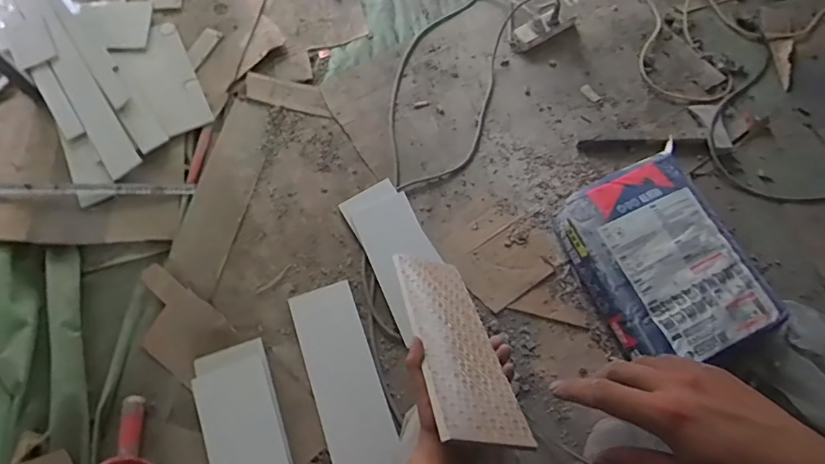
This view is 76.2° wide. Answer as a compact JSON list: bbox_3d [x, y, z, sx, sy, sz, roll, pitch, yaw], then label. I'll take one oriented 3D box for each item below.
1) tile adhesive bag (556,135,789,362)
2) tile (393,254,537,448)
[{"bbox_3d":[0.496,0.058,1.044,0.311,0.103,0.395,-25,70,-12],"label":"tile adhesive bag"},{"bbox_3d":[0.060,0.148,0.776,0.117,0.011,0.387,11,26,-17],"label":"tile"}]

